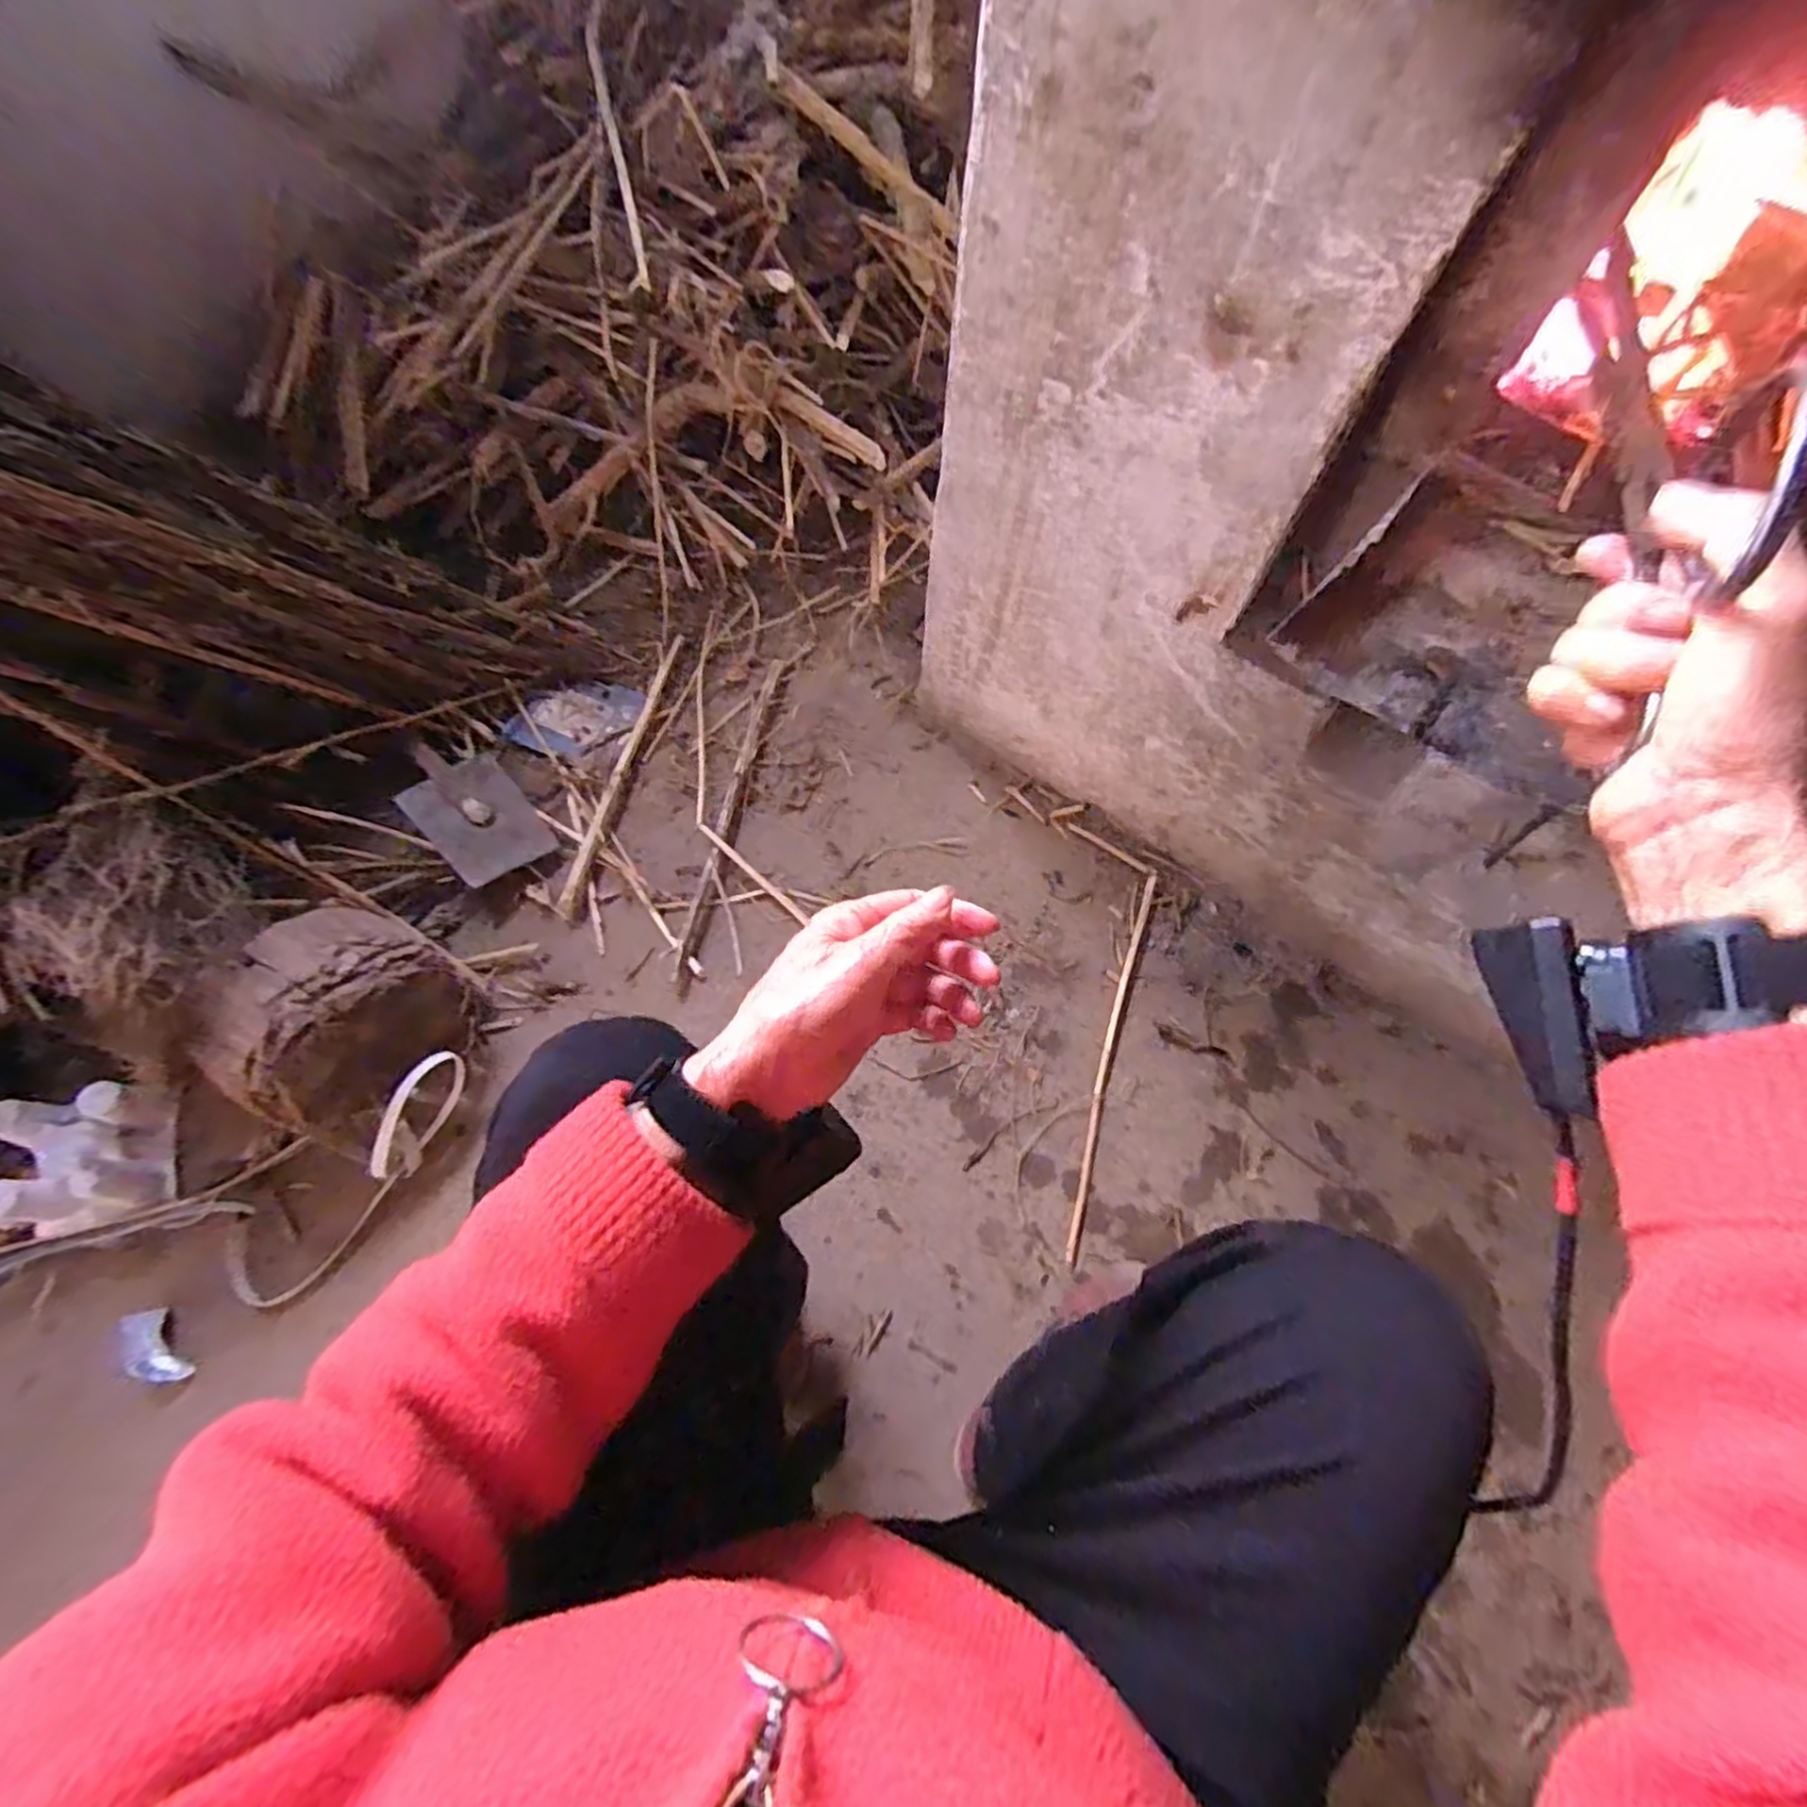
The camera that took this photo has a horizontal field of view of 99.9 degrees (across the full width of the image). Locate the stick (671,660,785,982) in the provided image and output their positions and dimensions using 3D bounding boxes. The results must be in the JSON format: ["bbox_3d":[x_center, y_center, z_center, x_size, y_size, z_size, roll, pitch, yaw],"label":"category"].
[{"bbox_3d":[-0.203,-0.114,0.877,0.020,0.018,0.424,11,69,2],"label":"stick"}]

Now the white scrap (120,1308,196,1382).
[{"bbox_3d":[-0.674,0.399,0.683,0.034,0.017,0.076,-36,87,-15],"label":"white scrap"}]

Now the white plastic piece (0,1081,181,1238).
[{"bbox_3d":[-0.758,0.236,0.705,0.132,0.026,0.128,1,87,-23],"label":"white plastic piece"}]

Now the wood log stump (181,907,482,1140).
[{"bbox_3d":[-0.512,0.110,0.702,0.132,0.165,0.189,36,72,11],"label":"wood log stump"}]

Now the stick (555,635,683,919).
[{"bbox_3d":[-0.331,-0.168,0.900,0.023,0.013,0.391,11,69,2],"label":"stick"}]

